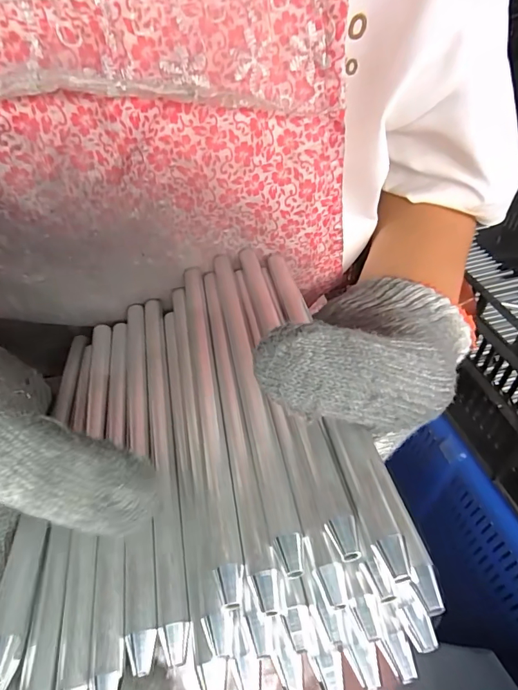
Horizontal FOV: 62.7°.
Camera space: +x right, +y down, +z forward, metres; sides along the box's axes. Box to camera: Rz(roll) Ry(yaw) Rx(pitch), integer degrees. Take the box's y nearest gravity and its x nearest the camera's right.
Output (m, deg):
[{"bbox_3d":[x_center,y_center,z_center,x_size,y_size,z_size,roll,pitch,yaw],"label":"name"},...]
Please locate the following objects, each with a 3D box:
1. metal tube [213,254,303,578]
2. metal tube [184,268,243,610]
[{"bbox_3d":[-0.005,0.008,0.161,0.009,0.006,0.149,-10,43,-5],"label":"metal tube"},{"bbox_3d":[-0.021,0.017,0.162,0.009,0.008,0.149,-10,44,-5],"label":"metal tube"}]

